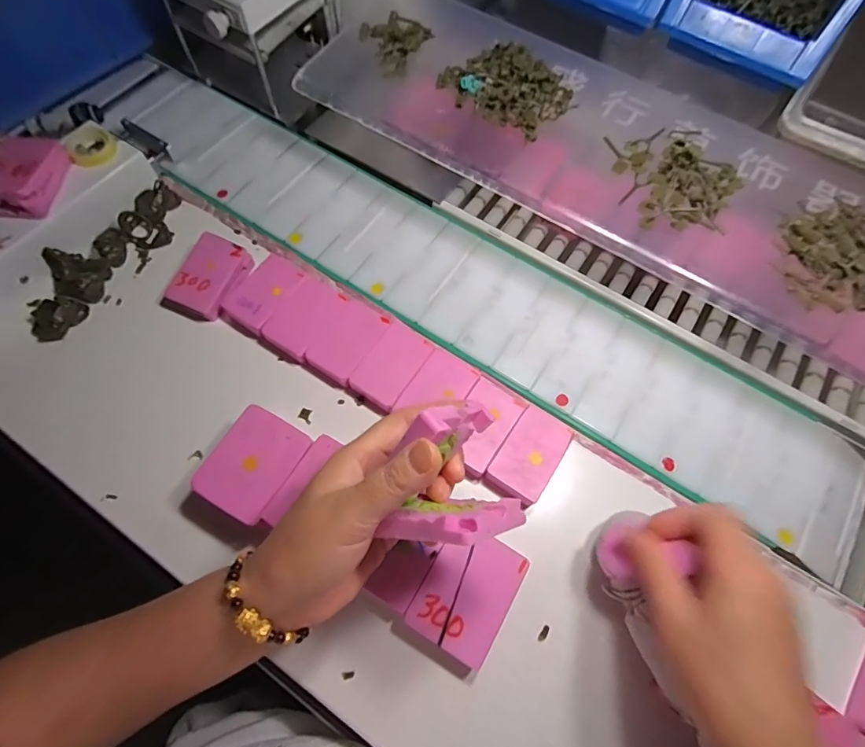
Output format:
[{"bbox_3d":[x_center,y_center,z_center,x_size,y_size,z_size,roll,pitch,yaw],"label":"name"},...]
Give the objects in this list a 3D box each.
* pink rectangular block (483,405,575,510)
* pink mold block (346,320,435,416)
[{"bbox_3d":[0.075,0.065,0.365,0.043,0.016,0.071,33,70,11],"label":"pink rectangular block"},{"bbox_3d":[-0.035,-0.005,0.390,0.044,0.013,0.073,32,69,11],"label":"pink mold block"}]

